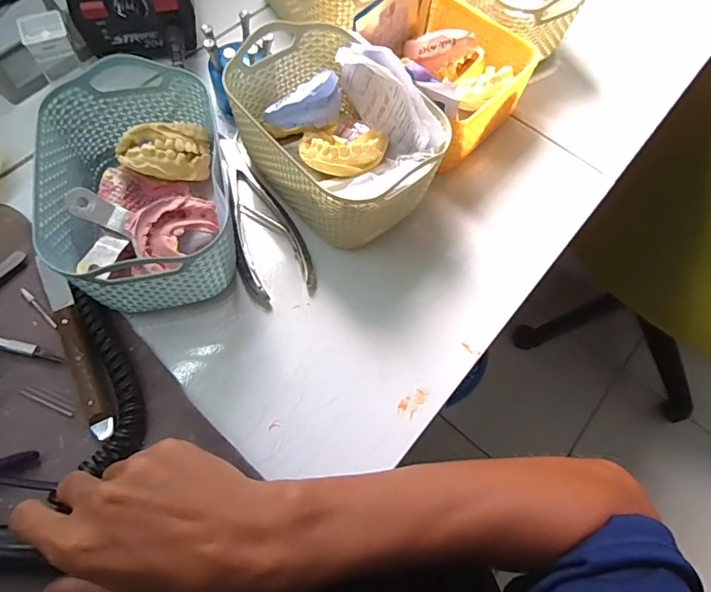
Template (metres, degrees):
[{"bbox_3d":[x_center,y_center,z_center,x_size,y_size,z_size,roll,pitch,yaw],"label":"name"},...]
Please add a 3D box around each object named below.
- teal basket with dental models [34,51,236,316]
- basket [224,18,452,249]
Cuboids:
[{"bbox_3d":[-0.159,-0.079,0.365,0.114,0.083,0.181,-9,66,-8],"label":"teal basket with dental models"},{"bbox_3d":[-0.021,-0.134,0.395,0.119,0.098,0.181,-34,71,-18],"label":"basket"}]

